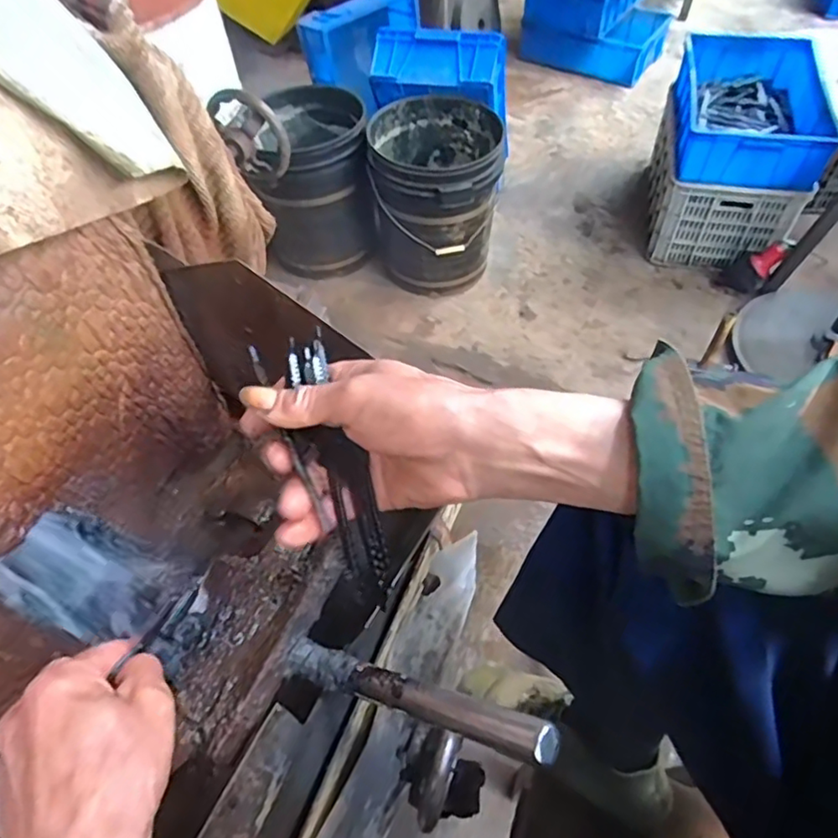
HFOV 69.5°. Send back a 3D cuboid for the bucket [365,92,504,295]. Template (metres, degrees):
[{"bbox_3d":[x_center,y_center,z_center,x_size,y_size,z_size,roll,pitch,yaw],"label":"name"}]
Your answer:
[{"bbox_3d":[0.042,-0.623,1.724,0.355,0.394,0.361,-1,55,2],"label":"bucket"}]

